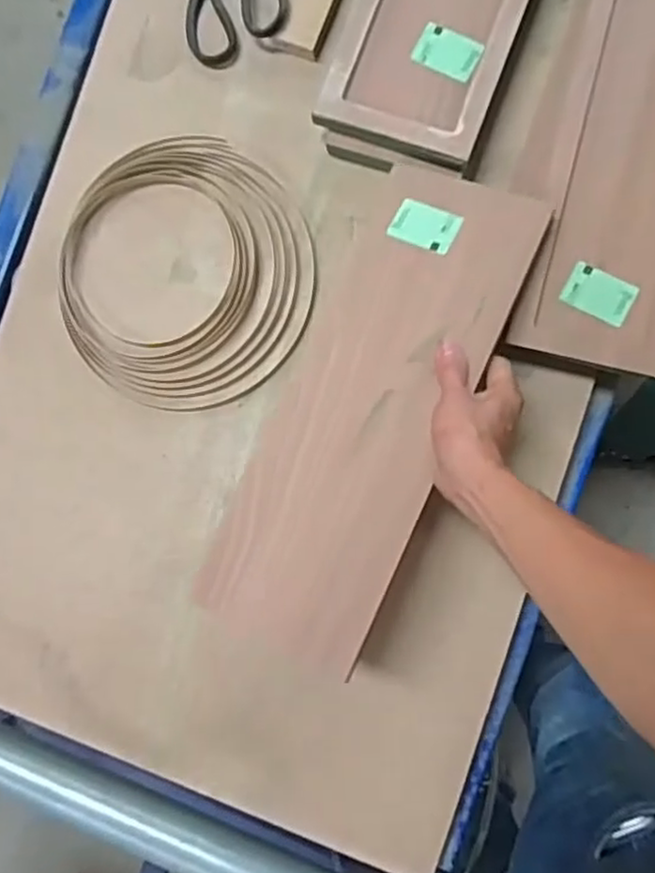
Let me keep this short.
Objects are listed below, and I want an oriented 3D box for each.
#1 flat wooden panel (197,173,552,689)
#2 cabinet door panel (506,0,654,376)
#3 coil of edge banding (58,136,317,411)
[{"bbox_3d":[0.042,-0.035,0.599,0.157,0.022,0.444,21,82,17],"label":"flat wooden panel"},{"bbox_3d":[0.296,-0.315,0.623,0.138,0.014,0.510,15,87,9],"label":"cabinet door panel"},{"bbox_3d":[-0.147,-0.166,0.700,0.261,0.025,0.270,0,86,7],"label":"coil of edge banding"}]

